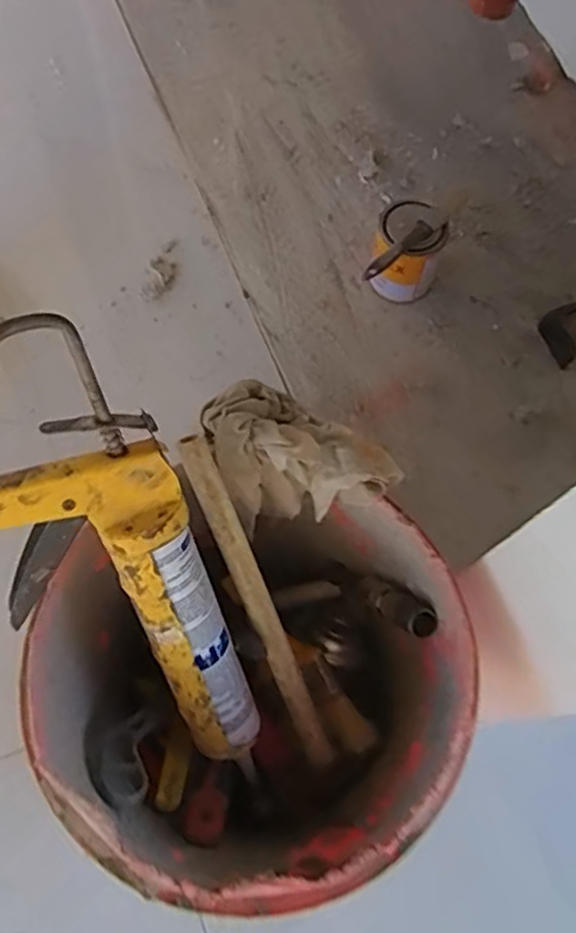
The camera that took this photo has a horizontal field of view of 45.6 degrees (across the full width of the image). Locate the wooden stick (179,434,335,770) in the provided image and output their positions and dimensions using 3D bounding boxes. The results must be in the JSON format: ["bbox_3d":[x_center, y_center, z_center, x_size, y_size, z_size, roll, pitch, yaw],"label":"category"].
[{"bbox_3d":[-0.018,0.111,0.505,0.021,0.011,0.293,-24,112,-11],"label":"wooden stick"}]

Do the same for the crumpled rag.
[{"bbox_3d":[0.006,-0.016,0.491,0.121,0.067,0.099,-10,69,-8],"label":"crumpled rag"}]

